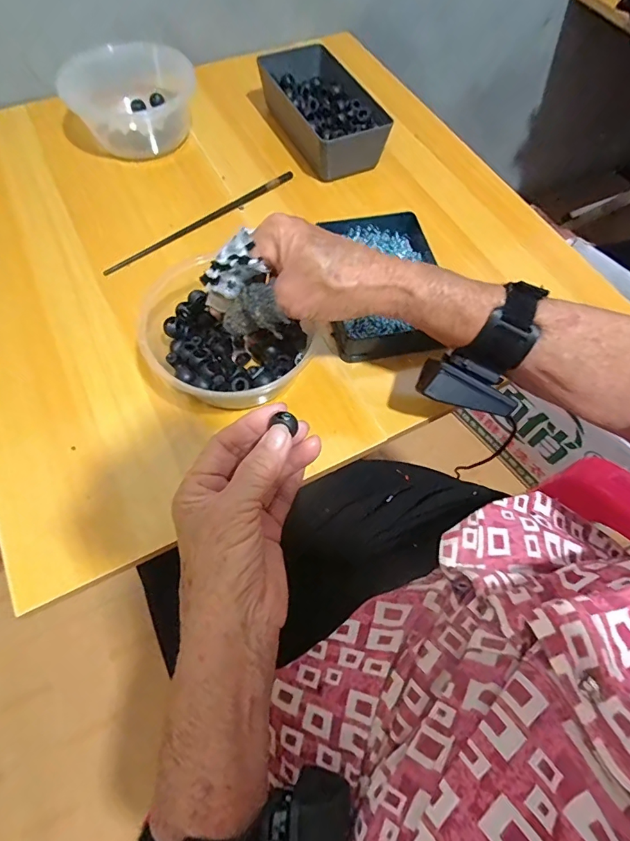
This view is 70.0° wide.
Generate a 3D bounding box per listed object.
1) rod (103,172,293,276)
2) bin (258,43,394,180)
[{"bbox_3d":[-0.117,-0.214,0.478,0.234,0.007,0.012,-36,70,-18],"label":"rod"},{"bbox_3d":[0.007,-0.372,0.535,0.089,0.049,0.197,-21,66,-13],"label":"bin"}]

